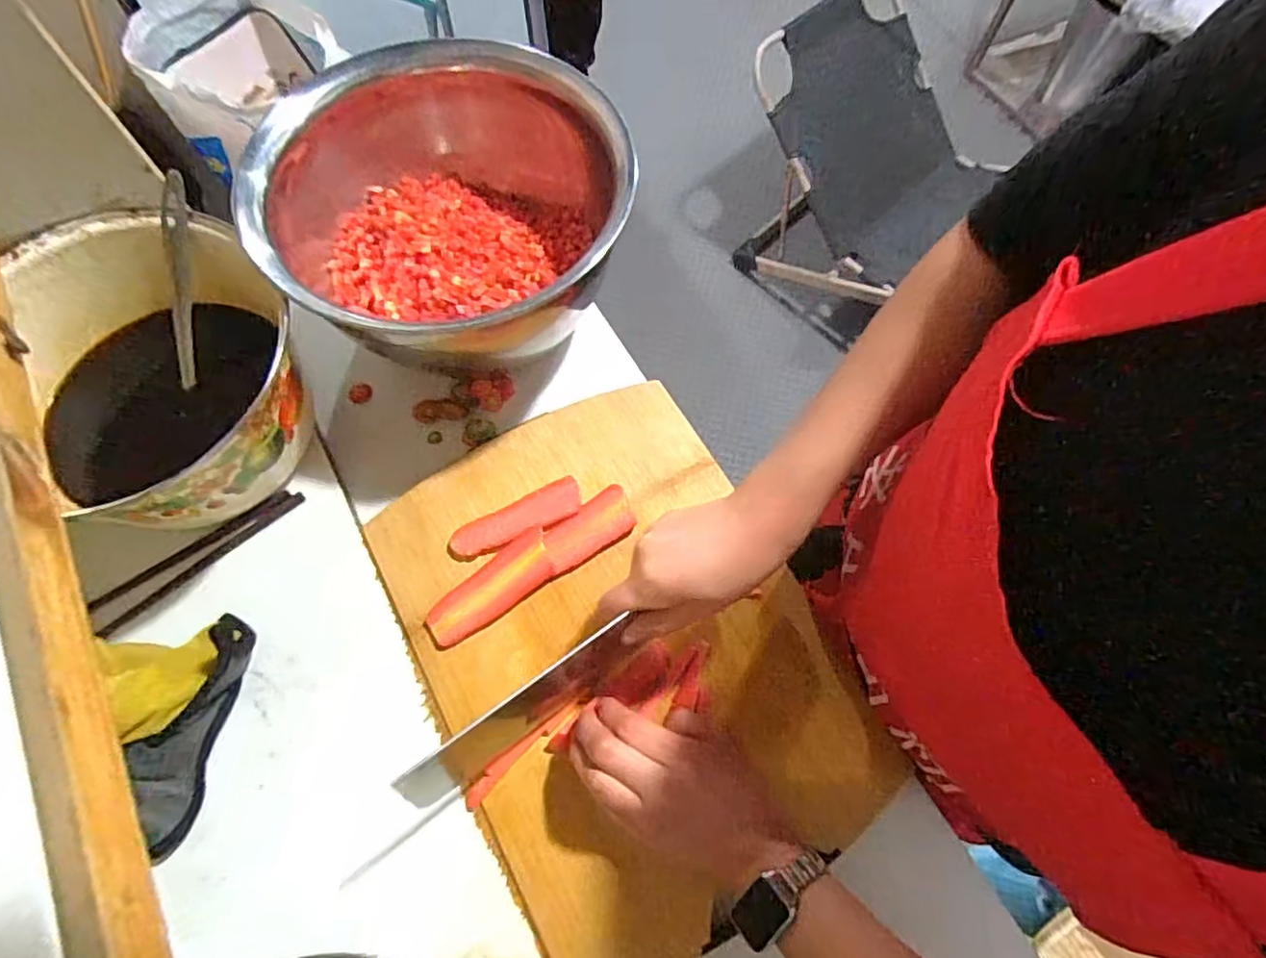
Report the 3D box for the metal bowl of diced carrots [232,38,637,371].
[{"bbox_3d":[-0.147,-0.222,0.503,0.250,0.147,0.285,19,68,6],"label":"metal bowl of diced carrots"}]

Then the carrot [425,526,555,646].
[{"bbox_3d":[-0.105,0.083,0.460,0.104,0.014,0.035,-36,73,-15],"label":"carrot"}]

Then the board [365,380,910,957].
[{"bbox_3d":[-0.013,0.115,0.458,0.268,0.016,0.378,-27,71,-12],"label":"board"}]

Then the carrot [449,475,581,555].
[{"bbox_3d":[-0.092,0.031,0.489,0.105,0.010,0.031,-22,70,-10],"label":"carrot"}]

